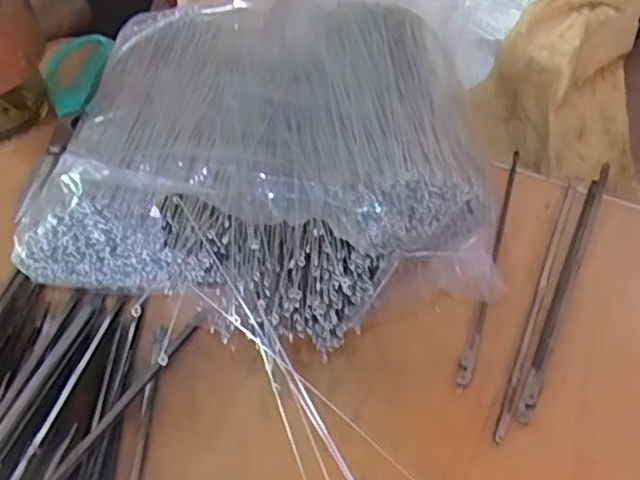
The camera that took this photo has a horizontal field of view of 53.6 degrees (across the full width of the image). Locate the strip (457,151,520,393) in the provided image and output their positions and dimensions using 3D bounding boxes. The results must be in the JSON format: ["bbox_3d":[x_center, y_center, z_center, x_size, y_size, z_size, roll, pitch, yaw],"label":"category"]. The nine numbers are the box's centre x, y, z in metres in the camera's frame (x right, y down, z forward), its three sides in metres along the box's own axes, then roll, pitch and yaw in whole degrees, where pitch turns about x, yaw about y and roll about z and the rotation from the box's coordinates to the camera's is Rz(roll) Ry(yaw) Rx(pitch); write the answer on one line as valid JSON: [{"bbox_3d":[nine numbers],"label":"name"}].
[{"bbox_3d":[0.093,0.005,0.336,0.007,0.009,0.169,15,51,13],"label":"strip"}]

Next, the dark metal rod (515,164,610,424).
[{"bbox_3d":[0.131,0.015,0.331,0.008,0.004,0.186,21,52,18],"label":"dark metal rod"}]

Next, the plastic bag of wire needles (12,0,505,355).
[{"bbox_3d":[-0.025,-0.050,0.348,0.216,0.065,0.227,3,49,2],"label":"plastic bag of wire needles"}]

